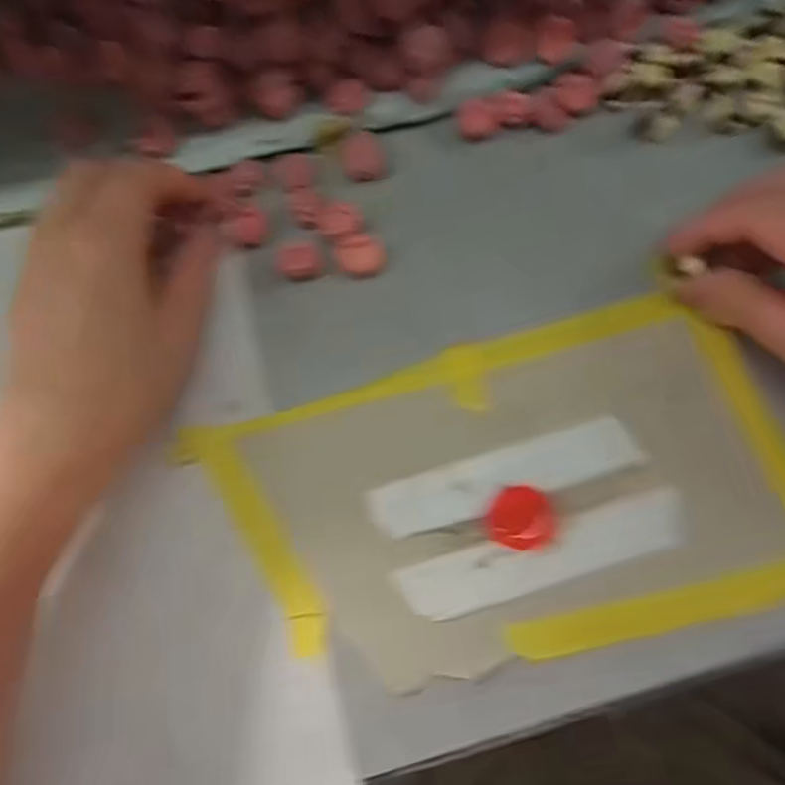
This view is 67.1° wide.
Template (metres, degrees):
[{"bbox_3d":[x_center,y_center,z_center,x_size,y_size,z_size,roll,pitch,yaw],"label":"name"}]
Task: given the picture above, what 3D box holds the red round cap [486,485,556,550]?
[{"bbox_3d":[0.054,0.052,0.243,0.028,0.004,0.025,20,75,7],"label":"red round cap"}]

